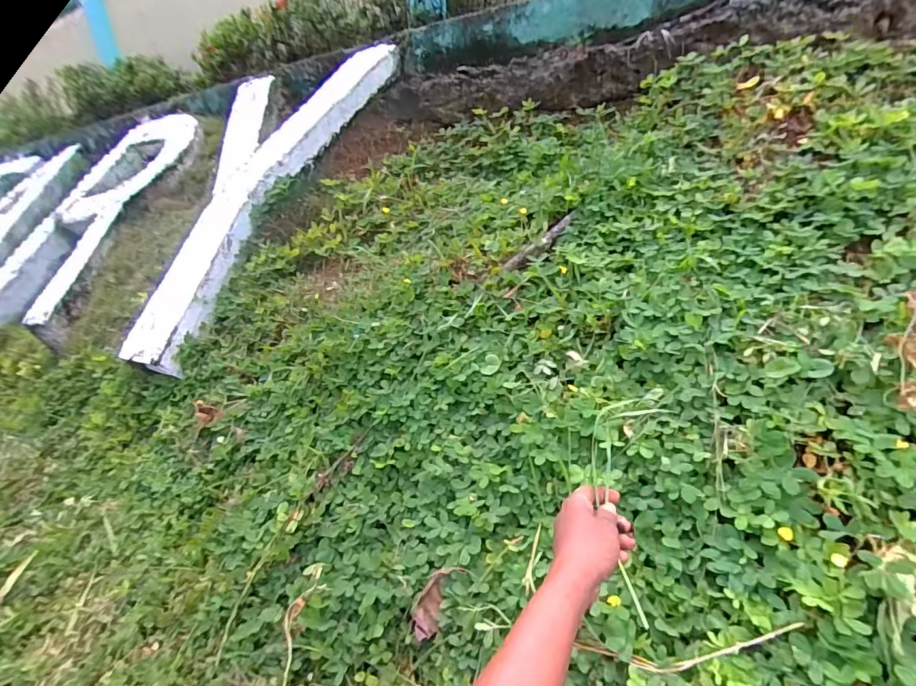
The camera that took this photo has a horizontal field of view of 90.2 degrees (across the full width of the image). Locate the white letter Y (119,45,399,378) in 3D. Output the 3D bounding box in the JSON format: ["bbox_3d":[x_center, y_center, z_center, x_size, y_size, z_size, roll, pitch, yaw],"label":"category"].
[{"bbox_3d":[-0.700,-0.501,1.492,0.704,0.136,1.229,4,61,25],"label":"white letter Y"}]

